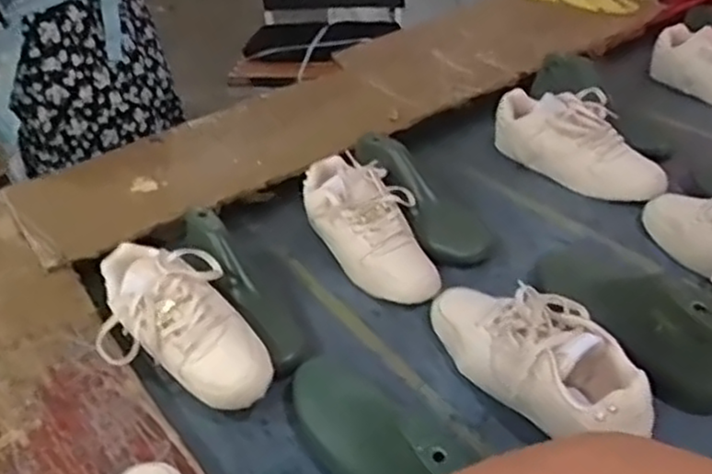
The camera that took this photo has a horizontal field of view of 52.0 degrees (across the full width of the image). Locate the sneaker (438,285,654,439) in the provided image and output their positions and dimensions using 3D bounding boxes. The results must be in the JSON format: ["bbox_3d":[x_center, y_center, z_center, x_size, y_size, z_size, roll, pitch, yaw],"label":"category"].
[{"bbox_3d":[0.184,0.119,0.756,0.109,0.099,0.271,-28,43,-25],"label":"sneaker"}]

